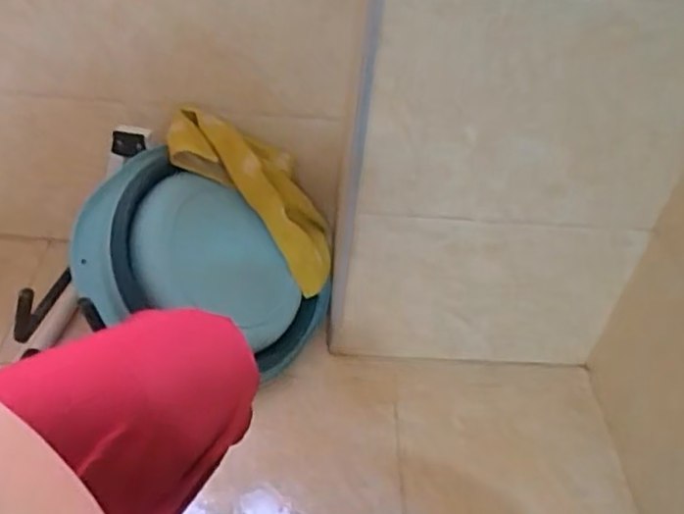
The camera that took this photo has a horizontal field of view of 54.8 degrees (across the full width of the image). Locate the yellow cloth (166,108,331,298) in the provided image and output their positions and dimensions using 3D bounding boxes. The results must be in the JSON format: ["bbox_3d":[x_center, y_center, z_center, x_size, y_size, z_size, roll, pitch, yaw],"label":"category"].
[{"bbox_3d":[-0.115,-0.099,0.998,0.326,0.076,0.138,46,36,-23],"label":"yellow cloth"}]

